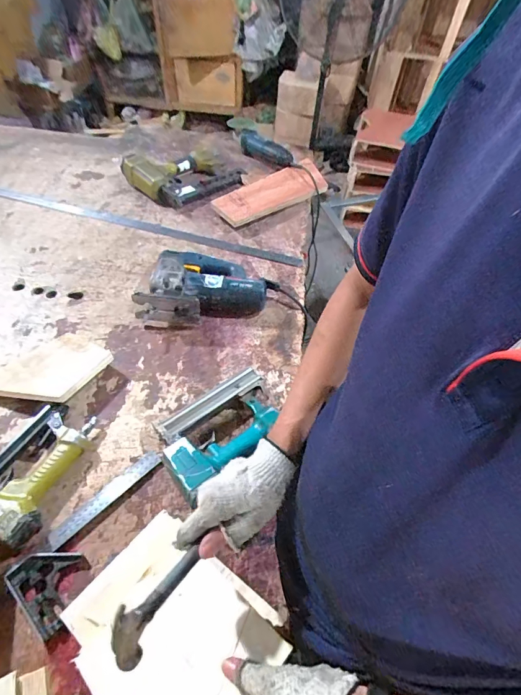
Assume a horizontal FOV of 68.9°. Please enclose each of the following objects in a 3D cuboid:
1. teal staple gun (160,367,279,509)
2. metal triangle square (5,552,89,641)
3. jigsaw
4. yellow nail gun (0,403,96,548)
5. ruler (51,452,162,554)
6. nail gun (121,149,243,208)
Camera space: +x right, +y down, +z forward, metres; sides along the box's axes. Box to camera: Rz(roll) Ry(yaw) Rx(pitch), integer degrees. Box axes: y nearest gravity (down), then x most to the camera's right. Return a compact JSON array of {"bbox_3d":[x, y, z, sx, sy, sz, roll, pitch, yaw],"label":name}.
[{"bbox_3d":[-0.068,0.130,0.641,0.223,0.059,0.138,-35,63,-25],"label":"teal staple gun"},{"bbox_3d":[-0.277,0.315,0.510,0.099,0.017,0.082,39,61,23],"label":"metal triangle square"},{"bbox_3d":[-0.126,-0.145,0.835,0.287,0.074,0.181,-10,55,-11],"label":"jigsaw"},{"bbox_3d":[-0.355,0.175,0.583,0.140,0.044,0.193,20,55,11],"label":"yellow nail gun"},{"bbox_3d":[-0.235,0.227,0.586,0.031,0.006,0.184,35,54,27],"label":"ruler"},{"bbox_3d":[-0.220,-0.516,1.115,0.293,0.071,0.227,-34,62,-27],"label":"nail gun"}]

